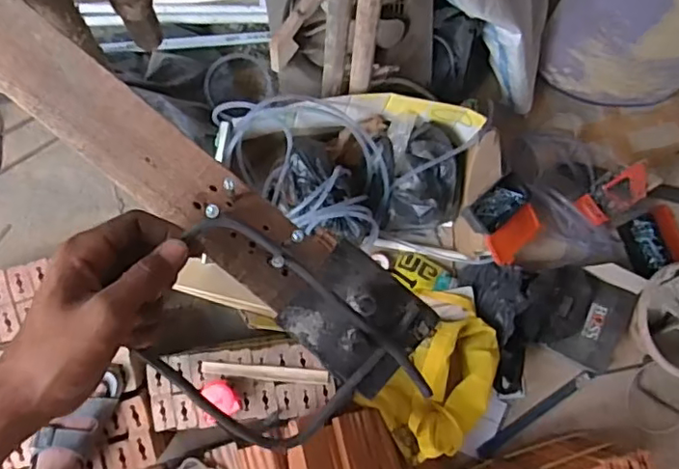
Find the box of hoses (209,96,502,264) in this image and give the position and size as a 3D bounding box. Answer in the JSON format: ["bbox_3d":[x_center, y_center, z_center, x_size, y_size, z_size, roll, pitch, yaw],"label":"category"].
[{"bbox_3d":[0.031,-0.135,1.275,0.575,0.241,0.310,7,84,-7],"label":"box of hoses"}]

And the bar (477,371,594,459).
[{"bbox_3d":[0.480,0.439,1.418,0.336,0.019,0.033,-33,91,-8],"label":"bar"}]

